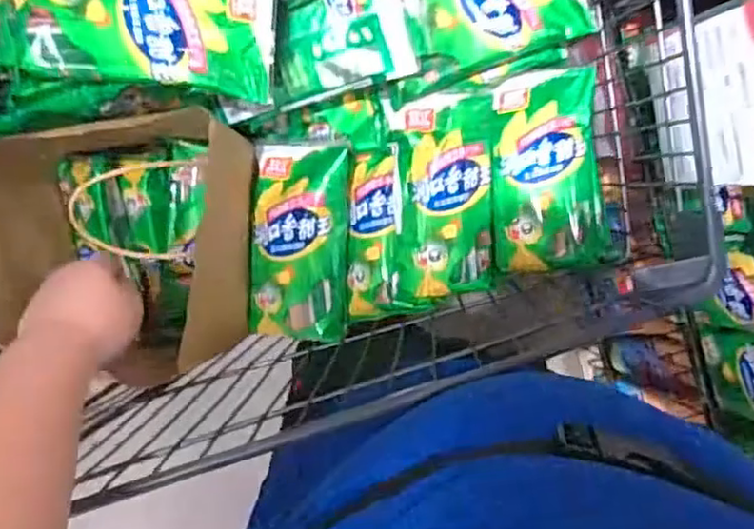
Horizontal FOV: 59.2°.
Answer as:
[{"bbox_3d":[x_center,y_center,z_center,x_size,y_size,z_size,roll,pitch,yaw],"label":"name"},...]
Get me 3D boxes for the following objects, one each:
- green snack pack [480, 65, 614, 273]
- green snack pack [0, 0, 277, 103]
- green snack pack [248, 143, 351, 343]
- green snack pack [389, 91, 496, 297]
[{"bbox_3d":[0.167,-0.092,0.655,0.113,0.055,0.189,-8,97,-4],"label":"green snack pack"},{"bbox_3d":[-0.190,-0.197,0.528,0.212,0.043,0.109,3,96,-5],"label":"green snack pack"},{"bbox_3d":[-0.077,-0.023,0.663,0.099,0.040,0.192,2,96,-5],"label":"green snack pack"},{"bbox_3d":[0.067,-0.068,0.646,0.095,0.022,0.190,-3,97,-4],"label":"green snack pack"}]

